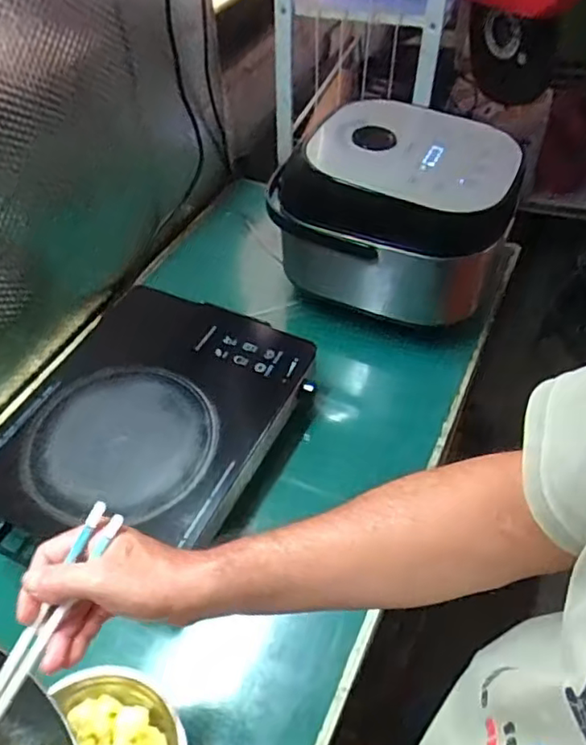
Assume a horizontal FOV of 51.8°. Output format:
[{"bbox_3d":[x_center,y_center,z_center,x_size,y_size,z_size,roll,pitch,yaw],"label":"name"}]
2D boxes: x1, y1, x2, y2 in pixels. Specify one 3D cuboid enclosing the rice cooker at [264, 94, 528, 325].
[{"bbox_3d":[0.152,-0.255,0.925,0.332,0.207,0.254,19,51,17],"label":"rice cooker"}]

